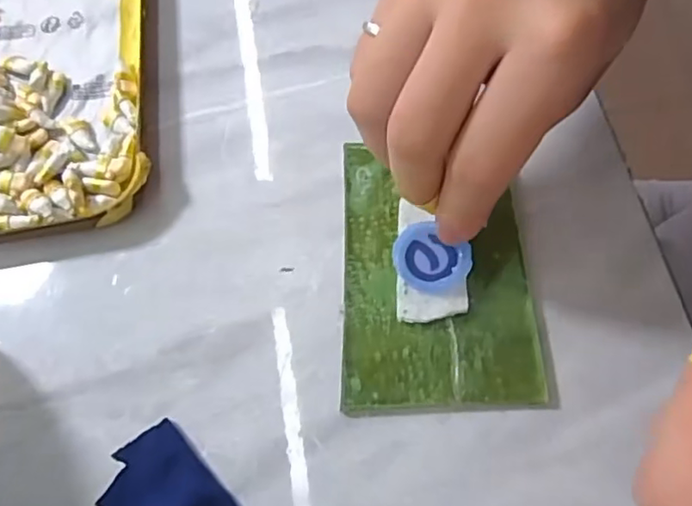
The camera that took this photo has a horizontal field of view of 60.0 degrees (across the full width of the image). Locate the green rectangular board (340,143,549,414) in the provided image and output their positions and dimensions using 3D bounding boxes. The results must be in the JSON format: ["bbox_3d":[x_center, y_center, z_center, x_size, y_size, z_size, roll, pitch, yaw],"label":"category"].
[{"bbox_3d":[0.033,0.007,0.221,0.067,0.007,0.097,-1,68,3],"label":"green rectangular board"}]

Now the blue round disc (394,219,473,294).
[{"bbox_3d":[0.030,0.001,0.215,0.028,0.009,0.023,39,75,16],"label":"blue round disc"}]

